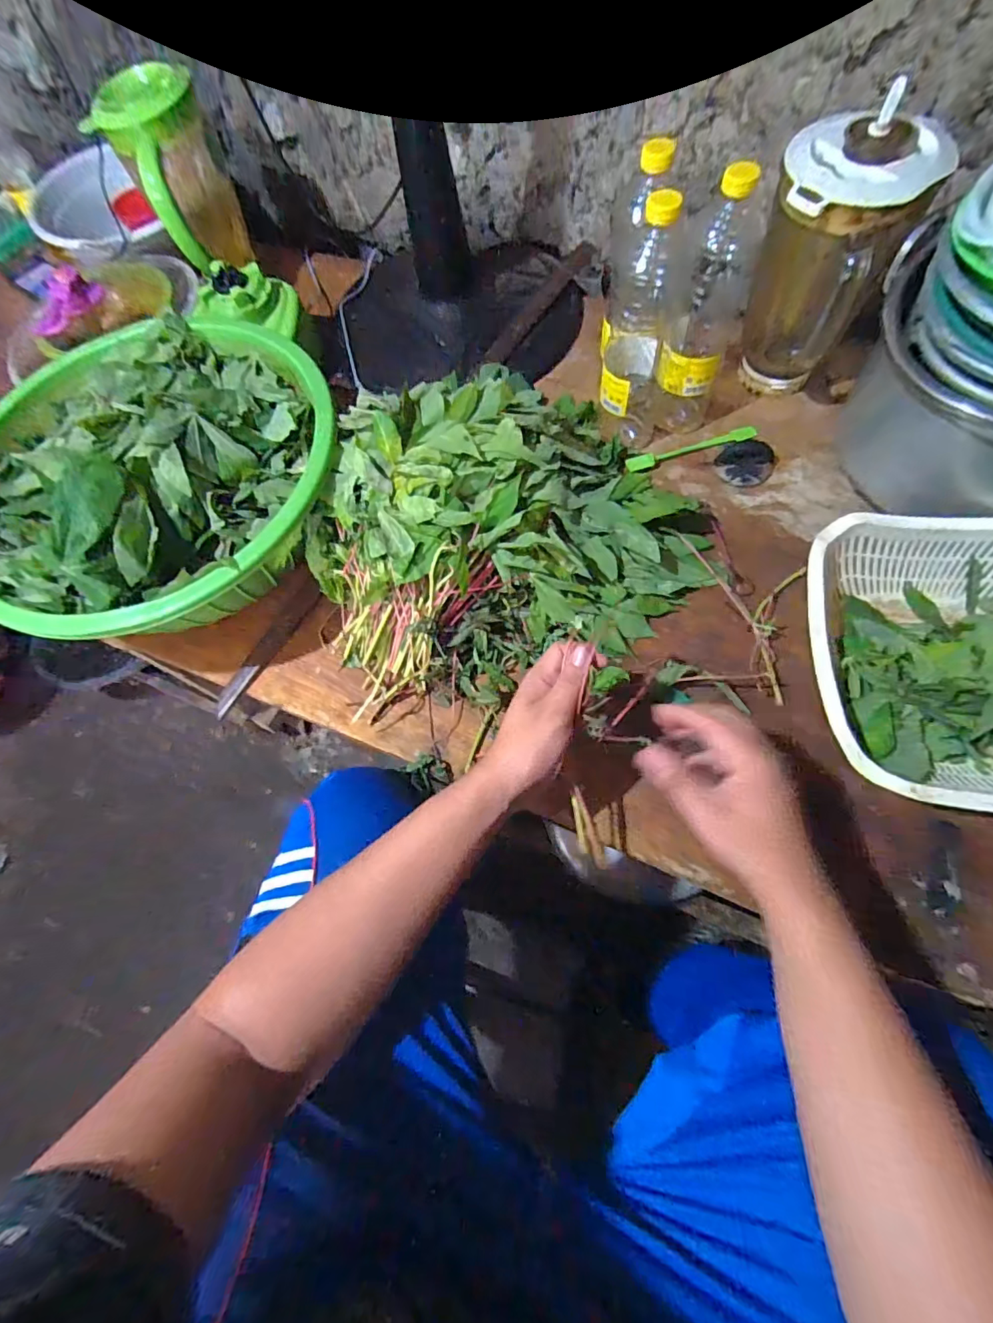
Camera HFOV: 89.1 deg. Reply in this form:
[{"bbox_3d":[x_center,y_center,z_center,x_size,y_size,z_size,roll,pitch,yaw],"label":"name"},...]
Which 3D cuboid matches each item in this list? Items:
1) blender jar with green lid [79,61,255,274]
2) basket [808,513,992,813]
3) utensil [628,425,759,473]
[{"bbox_3d":[-0.451,-0.667,0.722,0.139,0.200,0.132,-21,69,-6],"label":"blender jar with green lid"},{"bbox_3d":[0.445,-0.001,0.490,0.277,0.102,0.285,4,68,4],"label":"basket"},{"bbox_3d":[0.260,-0.287,0.671,0.185,0.012,0.024,-18,69,-5],"label":"utensil"}]

